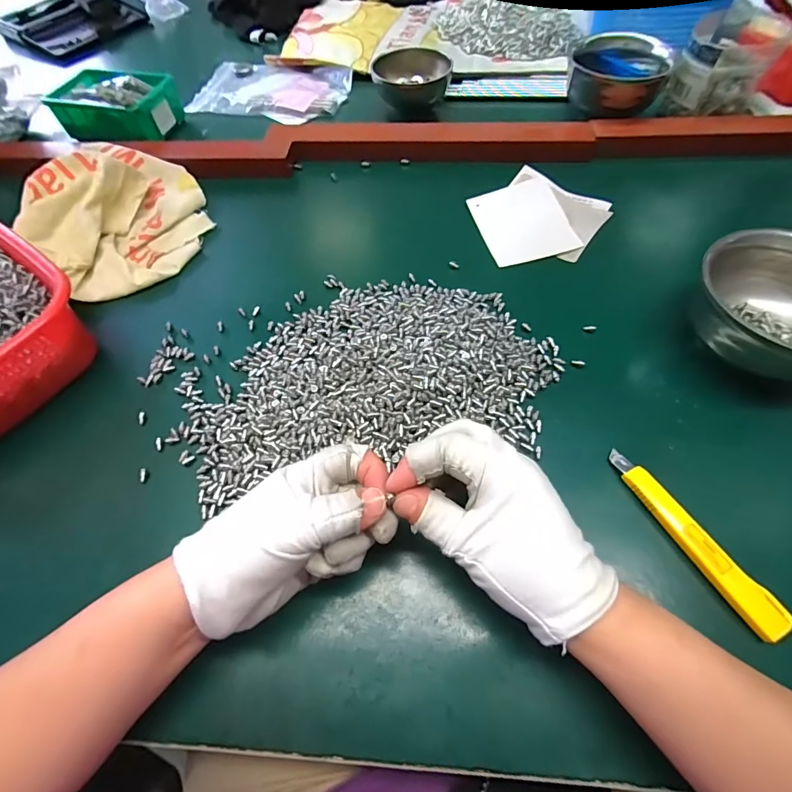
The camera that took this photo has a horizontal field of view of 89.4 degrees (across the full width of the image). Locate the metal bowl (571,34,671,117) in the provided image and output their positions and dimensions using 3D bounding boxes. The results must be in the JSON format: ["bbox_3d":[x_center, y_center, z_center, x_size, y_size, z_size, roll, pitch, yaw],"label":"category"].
[{"bbox_3d":[0.280,-0.410,0.508,0.115,0.053,0.108,20,63,13],"label":"metal bowl"}]

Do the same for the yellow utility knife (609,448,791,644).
[{"bbox_3d":[0.190,0.090,0.261,0.019,0.014,0.127,-26,62,-12],"label":"yellow utility knife"}]

